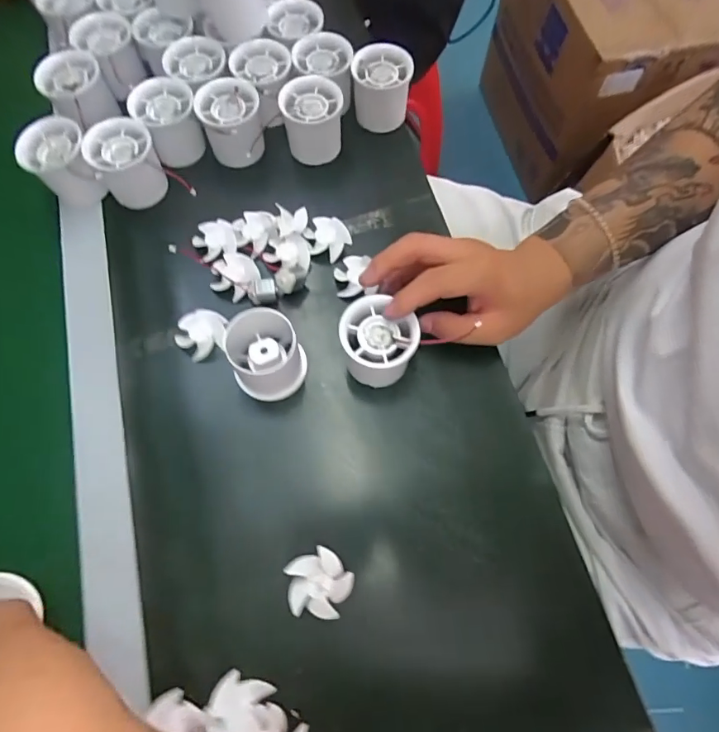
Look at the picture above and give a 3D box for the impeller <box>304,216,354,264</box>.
[{"bbox_3d":[-0.029,-0.113,0.426,0.040,0.018,0.034,17,71,7],"label":"impeller"}]

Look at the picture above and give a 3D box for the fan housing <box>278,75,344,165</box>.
[{"bbox_3d":[-0.043,-0.227,0.456,0.056,0.061,0.055,-8,70,-2],"label":"fan housing"}]

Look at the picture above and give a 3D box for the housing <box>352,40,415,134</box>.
[{"bbox_3d":[0.022,-0.265,0.468,0.056,0.061,0.051,-5,70,-1],"label":"housing"}]

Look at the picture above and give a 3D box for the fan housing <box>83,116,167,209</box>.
[{"bbox_3d":[-0.204,-0.177,0.430,0.055,0.055,0.059,-21,71,-7],"label":"fan housing"}]

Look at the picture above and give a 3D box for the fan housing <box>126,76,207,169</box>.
[{"bbox_3d":[-0.174,-0.224,0.443,0.052,0.047,0.057,-27,71,-9],"label":"fan housing"}]

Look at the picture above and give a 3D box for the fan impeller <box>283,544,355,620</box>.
[{"bbox_3d":[-0.026,0.145,0.324,0.043,0.009,0.042,-8,70,-2],"label":"fan impeller"}]

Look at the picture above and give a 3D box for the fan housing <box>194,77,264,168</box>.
[{"bbox_3d":[-0.115,-0.219,0.444,0.053,0.053,0.065,-13,70,-4],"label":"fan housing"}]

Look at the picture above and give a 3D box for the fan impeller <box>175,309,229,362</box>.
[{"bbox_3d":[-0.127,-0.026,0.394,0.041,0.017,0.036,-37,73,-12],"label":"fan impeller"}]

